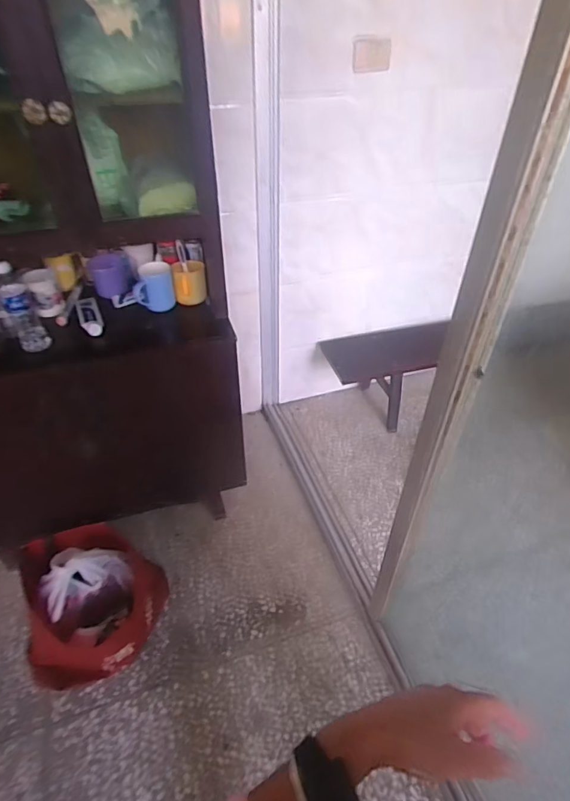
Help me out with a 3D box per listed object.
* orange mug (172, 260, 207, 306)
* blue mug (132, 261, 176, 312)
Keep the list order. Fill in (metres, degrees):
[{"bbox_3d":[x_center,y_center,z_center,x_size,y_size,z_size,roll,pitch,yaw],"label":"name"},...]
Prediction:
[{"bbox_3d":[-0.261,-0.325,1.300,0.086,0.108,0.077,-5,42,-7],"label":"orange mug"},{"bbox_3d":[-0.347,-0.297,1.236,0.104,0.128,0.079,-9,42,-11],"label":"blue mug"}]

